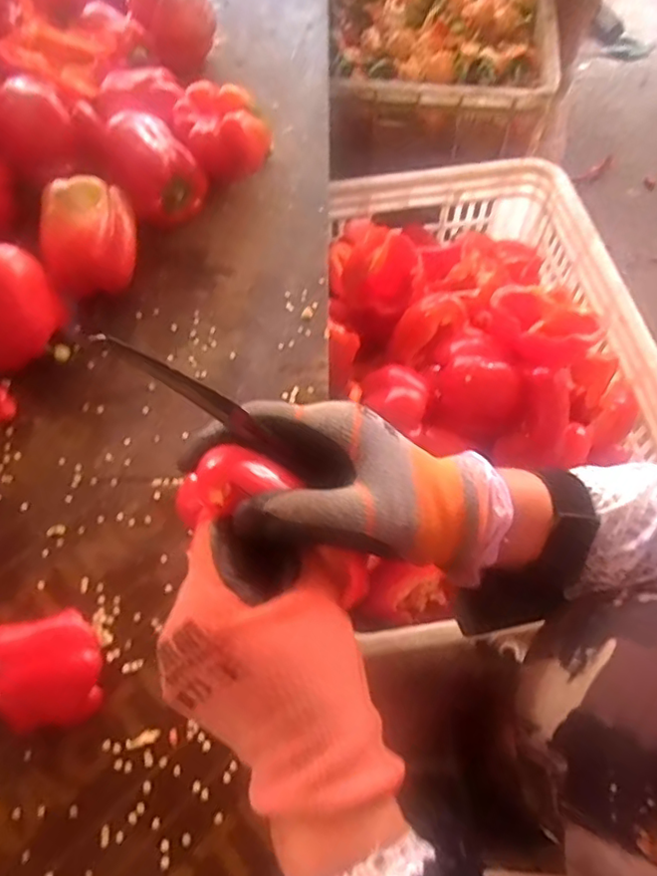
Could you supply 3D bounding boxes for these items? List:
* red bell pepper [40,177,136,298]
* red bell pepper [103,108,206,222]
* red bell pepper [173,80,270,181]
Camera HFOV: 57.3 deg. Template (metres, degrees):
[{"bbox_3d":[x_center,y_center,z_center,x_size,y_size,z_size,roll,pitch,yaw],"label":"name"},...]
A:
[{"bbox_3d":[-0.202,-0.168,0.519,0.077,0.079,0.082,-19,63,-8],"label":"red bell pepper"},{"bbox_3d":[-0.162,-0.244,0.557,0.076,0.090,0.070,-1,61,2],"label":"red bell pepper"},{"bbox_3d":[-0.100,-0.284,0.574,0.073,0.078,0.067,-1,62,1],"label":"red bell pepper"}]

